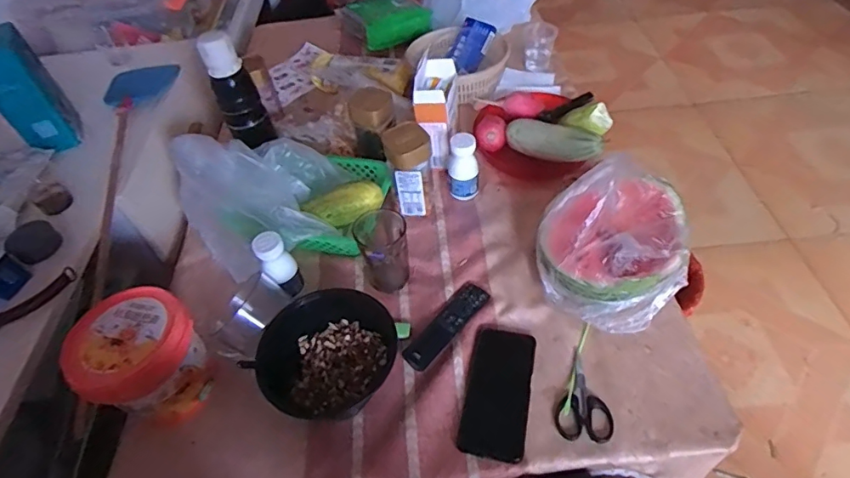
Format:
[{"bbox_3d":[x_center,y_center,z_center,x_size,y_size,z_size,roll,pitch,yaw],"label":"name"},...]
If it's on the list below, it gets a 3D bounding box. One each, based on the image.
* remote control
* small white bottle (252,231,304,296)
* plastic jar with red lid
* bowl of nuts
[{"bbox_3d":[0.031,0.113,0.678,0.042,0.014,0.150,30,59,28],"label":"remote control"},{"bbox_3d":[-0.205,0.040,0.705,0.044,0.104,0.040,-25,52,-14],"label":"small white bottle"},{"bbox_3d":[-0.341,0.145,0.607,0.122,0.129,0.124,-3,50,4],"label":"plastic jar with red lid"},{"bbox_3d":[-0.121,0.138,0.629,0.168,0.082,0.146,-22,51,-11],"label":"bowl of nuts"}]

